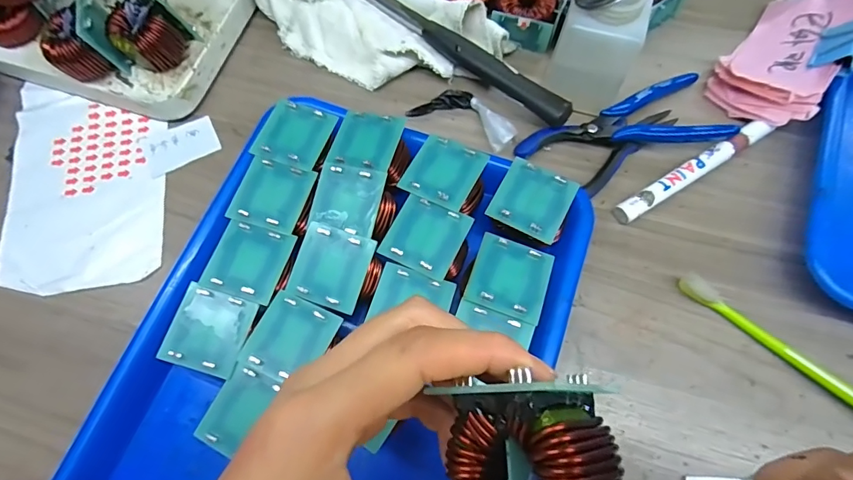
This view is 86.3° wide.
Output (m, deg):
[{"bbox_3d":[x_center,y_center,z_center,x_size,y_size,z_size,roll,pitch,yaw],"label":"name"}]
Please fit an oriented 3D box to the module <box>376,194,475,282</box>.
[{"bbox_3d":[0.001,0.002,0.290,0.048,0.025,0.044,25,73,10],"label":"module"}]

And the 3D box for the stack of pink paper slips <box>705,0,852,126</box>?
[{"bbox_3d":[0.279,-0.147,0.353,0.073,0.023,0.125,26,75,43],"label":"stack of pink paper slips"}]

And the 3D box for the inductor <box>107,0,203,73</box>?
[{"bbox_3d":[-0.209,-0.156,0.339,0.041,0.046,0.042,18,72,7],"label":"inductor"}]

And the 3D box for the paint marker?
[{"bbox_3d":[0.198,-0.051,0.337,0.138,0.014,0.015,-31,73,-9],"label":"paint marker"}]

